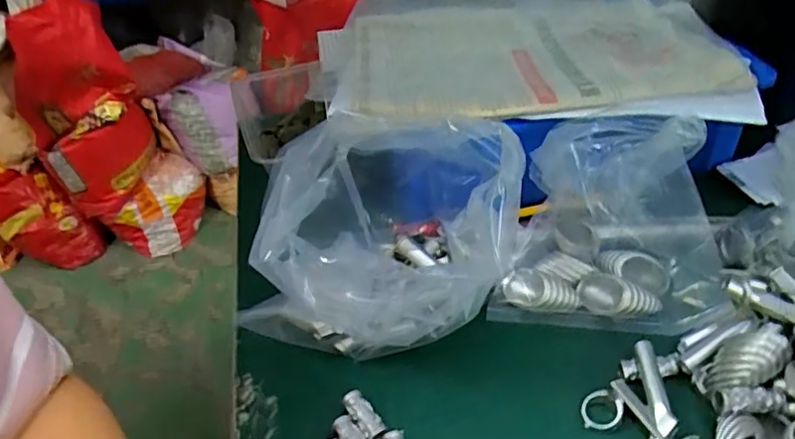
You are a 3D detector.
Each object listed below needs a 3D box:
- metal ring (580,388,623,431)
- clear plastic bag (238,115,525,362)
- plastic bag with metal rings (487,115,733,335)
[{"bbox_3d":[0.110,0.102,0.327,0.022,0.006,0.021,-10,62,19],"label":"metal ring"},{"bbox_3d":[-0.009,0.013,0.384,0.154,0.100,0.149,16,43,26],"label":"clear plastic bag"},{"bbox_3d":[0.134,-0.001,0.378,0.142,0.109,0.089,2,38,10],"label":"plastic bag with metal rings"}]

